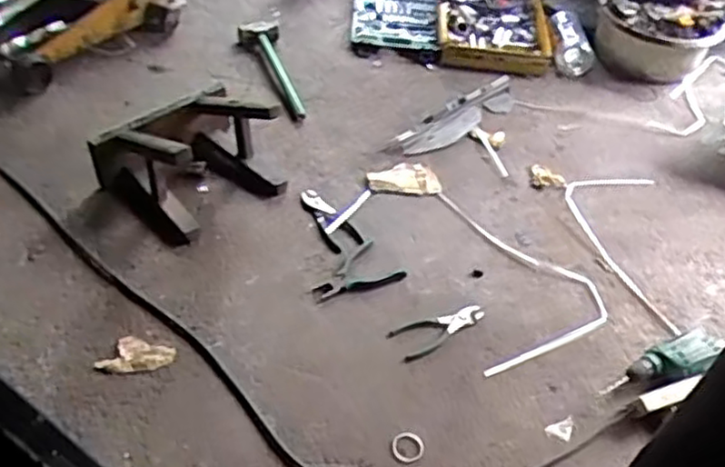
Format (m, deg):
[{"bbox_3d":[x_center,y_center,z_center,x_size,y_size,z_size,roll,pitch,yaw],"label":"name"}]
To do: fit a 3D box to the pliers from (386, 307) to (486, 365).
[{"bbox_3d":[0.145,0.181,1.388,0.190,0.014,0.083,-21,51,-21],"label":"pliers"}]

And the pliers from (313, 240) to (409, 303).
[{"bbox_3d":[-0.020,0.090,1.497,0.189,0.012,0.130,-28,54,-26],"label":"pliers"}]

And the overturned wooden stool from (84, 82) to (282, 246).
[{"bbox_3d":[-0.406,-0.200,1.656,0.366,0.193,0.379,-20,51,-25],"label":"overturned wooden stool"}]

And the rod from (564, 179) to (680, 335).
[{"bbox_3d":[0.562,0.012,1.604,0.217,0.025,0.477,9,47,5],"label":"rod"}]

